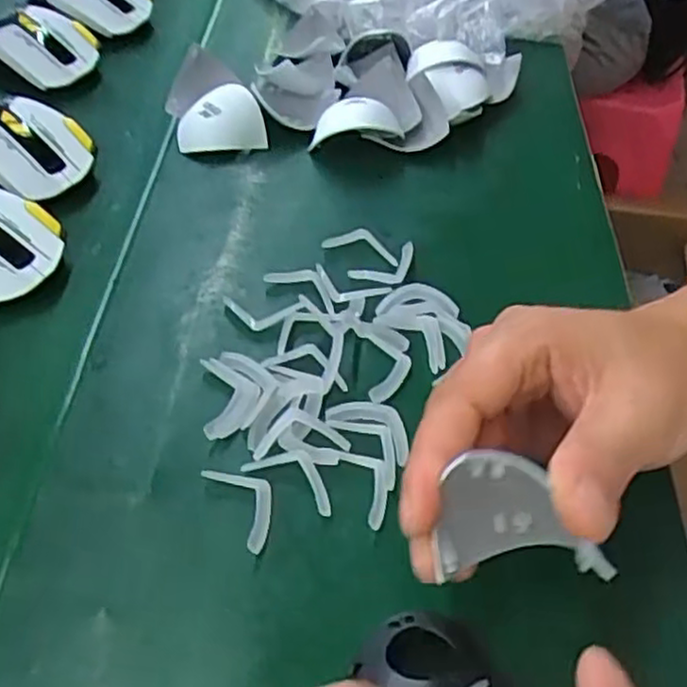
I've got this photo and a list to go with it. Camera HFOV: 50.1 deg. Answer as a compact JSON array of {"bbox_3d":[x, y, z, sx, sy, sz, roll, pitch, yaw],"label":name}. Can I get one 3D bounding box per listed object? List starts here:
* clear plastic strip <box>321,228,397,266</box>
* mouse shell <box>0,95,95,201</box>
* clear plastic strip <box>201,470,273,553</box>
[{"bbox_3d":[0.011,-0.060,0.450,0.045,0.010,0.020,9,50,6],"label":"clear plastic strip"},{"bbox_3d":[-0.202,-0.128,0.472,0.076,0.021,0.060,45,68,1],"label":"mouse shell"},{"bbox_3d":[-0.043,0.072,0.335,0.024,0.004,0.046,-26,56,-23],"label":"clear plastic strip"}]

